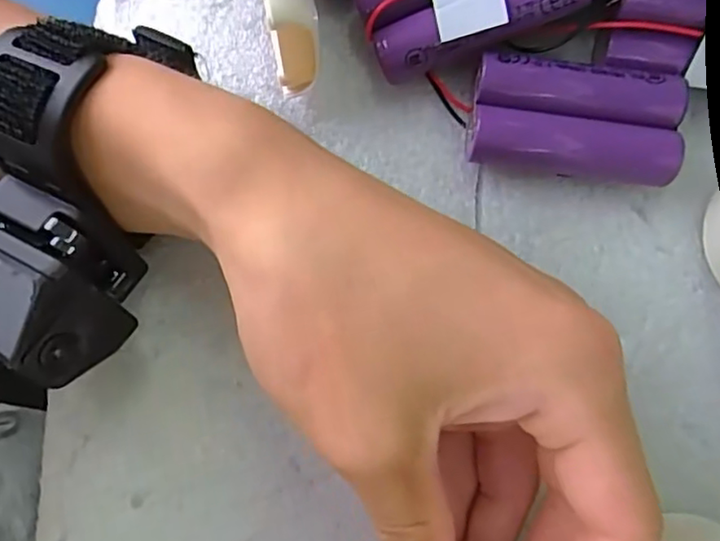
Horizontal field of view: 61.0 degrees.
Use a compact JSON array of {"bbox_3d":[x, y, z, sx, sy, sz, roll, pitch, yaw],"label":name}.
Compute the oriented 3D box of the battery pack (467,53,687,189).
[{"bbox_3d":[0.069,-0.048,0.195,0.067,0.016,0.031,6,80,1],"label":"battery pack"}]

